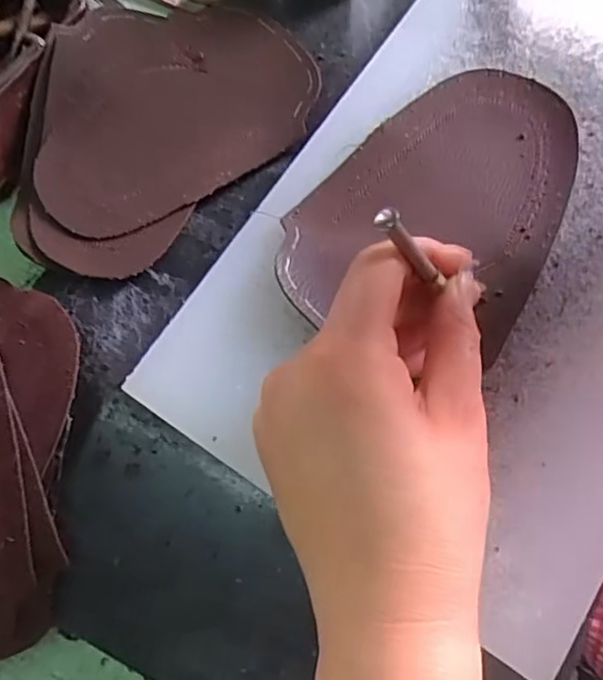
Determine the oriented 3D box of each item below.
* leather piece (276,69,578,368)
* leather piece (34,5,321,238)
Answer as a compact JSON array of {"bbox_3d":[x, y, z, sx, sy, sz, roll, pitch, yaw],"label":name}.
[{"bbox_3d":[0.059,-0.064,0.255,0.108,0.009,0.138,20,75,8],"label":"leather piece"},{"bbox_3d":[-0.072,-0.128,0.304,0.149,0.009,0.122,-23,74,-5],"label":"leather piece"}]

